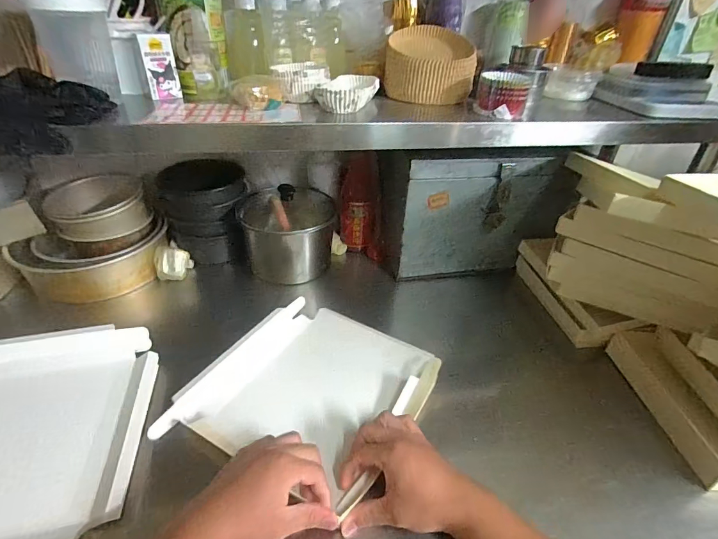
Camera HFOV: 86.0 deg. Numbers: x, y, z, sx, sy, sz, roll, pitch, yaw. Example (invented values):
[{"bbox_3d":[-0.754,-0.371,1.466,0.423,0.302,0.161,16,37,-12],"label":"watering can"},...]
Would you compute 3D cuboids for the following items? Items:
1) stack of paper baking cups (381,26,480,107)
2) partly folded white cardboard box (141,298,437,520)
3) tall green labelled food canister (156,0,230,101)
[{"bbox_3d":[0.122,-0.350,0.662,0.151,0.092,0.124,9,37,7],"label":"stack of paper baking cups"},{"bbox_3d":[-0.067,0.169,0.549,0.285,0.034,0.285,22,41,23],"label":"partly folded white cardboard box"},{"bbox_3d":[-0.255,-0.370,0.598,0.096,0.180,0.060,-10,39,-17],"label":"tall green labelled food canister"}]

